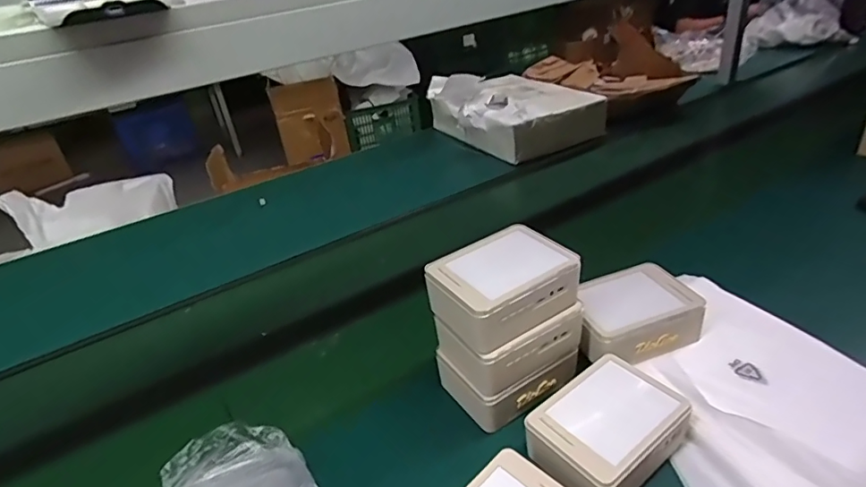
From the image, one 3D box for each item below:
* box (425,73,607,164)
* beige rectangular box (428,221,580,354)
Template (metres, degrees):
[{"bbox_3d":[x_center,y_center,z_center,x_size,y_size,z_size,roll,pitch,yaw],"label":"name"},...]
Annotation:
[{"bbox_3d":[0.198,-0.347,1.312,0.304,0.125,0.381,-19,33,-19],"label":"box"},{"bbox_3d":[0.072,0.043,0.555,0.146,0.058,0.107,-23,34,-24],"label":"beige rectangular box"}]

